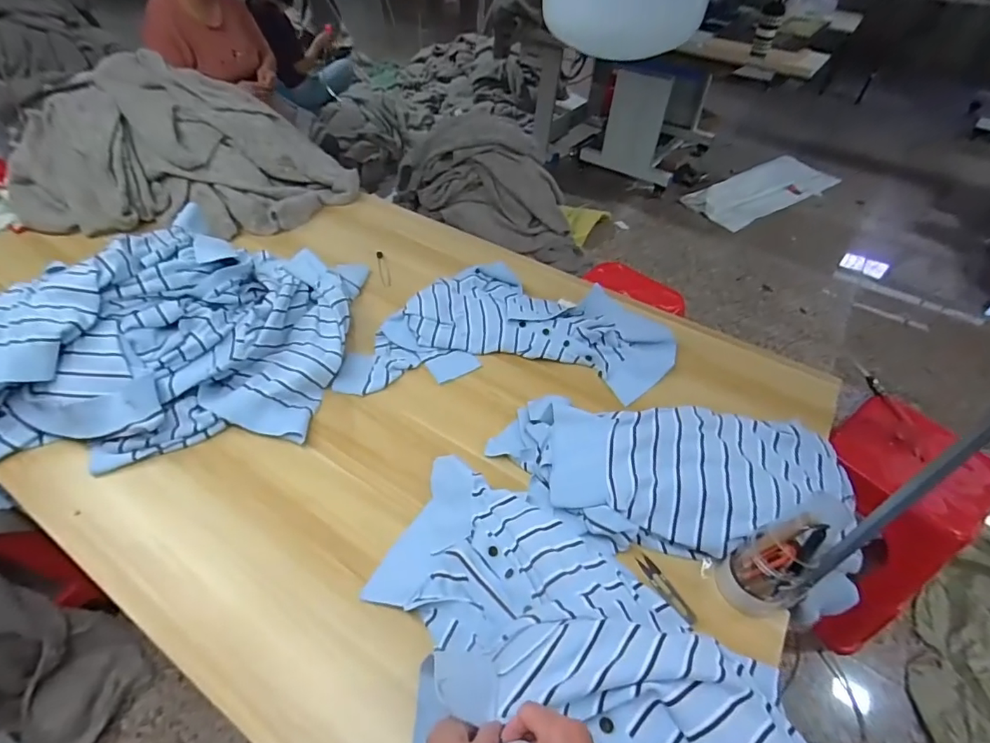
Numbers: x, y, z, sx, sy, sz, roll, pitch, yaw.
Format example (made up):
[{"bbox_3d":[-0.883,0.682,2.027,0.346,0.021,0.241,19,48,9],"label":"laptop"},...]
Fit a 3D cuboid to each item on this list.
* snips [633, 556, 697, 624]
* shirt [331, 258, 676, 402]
[{"bbox_3d":[0.235,0.300,0.683,0.021,0.008,0.101,-22,52,-23],"label":"snips"},{"bbox_3d":[0.031,-0.100,1.018,0.620,0.060,0.348,1,47,-2],"label":"shirt"}]

